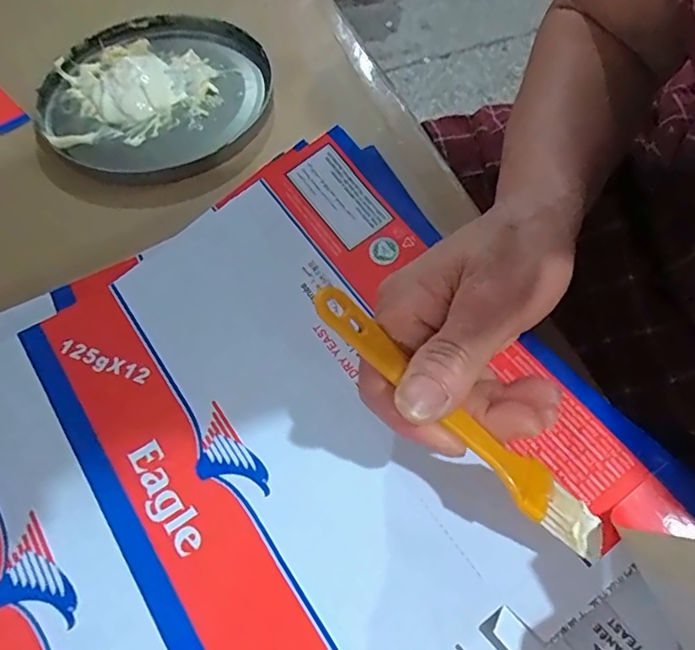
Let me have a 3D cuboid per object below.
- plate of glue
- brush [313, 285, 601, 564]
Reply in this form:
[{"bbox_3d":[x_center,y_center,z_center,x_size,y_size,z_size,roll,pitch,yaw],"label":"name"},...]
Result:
[{"bbox_3d":[-0.140,-0.175,0.400,0.153,0.022,0.168,0,60,1],"label":"plate of glue"},{"bbox_3d":[0.042,0.035,0.197,0.138,0.007,0.018,43,73,-5],"label":"brush"}]

